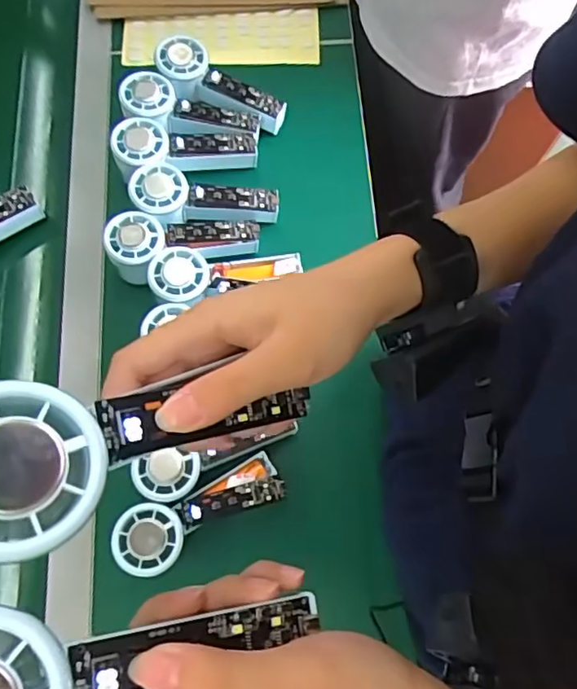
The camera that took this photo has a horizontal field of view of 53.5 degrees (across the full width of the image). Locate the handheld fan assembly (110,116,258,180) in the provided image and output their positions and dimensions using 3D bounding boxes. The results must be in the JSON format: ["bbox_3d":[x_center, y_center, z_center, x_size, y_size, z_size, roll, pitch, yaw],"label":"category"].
[{"bbox_3d":[-0.108,-0.203,0.602,0.146,0.031,0.059,-2,71,-19],"label":"handheld fan assembly"}]

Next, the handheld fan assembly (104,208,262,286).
[{"bbox_3d":[-0.103,-0.101,0.573,0.145,0.050,0.057,-8,72,-3],"label":"handheld fan assembly"}]

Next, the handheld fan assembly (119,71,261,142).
[{"bbox_3d":[-0.105,-0.250,0.617,0.146,0.029,0.055,11,72,-13],"label":"handheld fan assembly"}]

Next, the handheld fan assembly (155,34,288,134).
[{"bbox_3d":[-0.073,-0.281,0.625,0.148,0.029,0.059,25,73,-9],"label":"handheld fan assembly"}]

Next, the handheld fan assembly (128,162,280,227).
[{"bbox_3d":[-0.085,-0.147,0.586,0.146,0.034,0.060,5,72,-12],"label":"handheld fan assembly"}]

